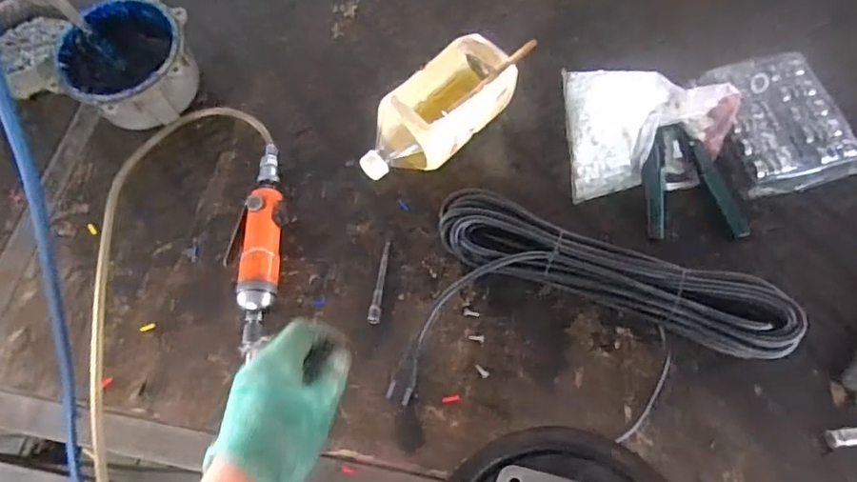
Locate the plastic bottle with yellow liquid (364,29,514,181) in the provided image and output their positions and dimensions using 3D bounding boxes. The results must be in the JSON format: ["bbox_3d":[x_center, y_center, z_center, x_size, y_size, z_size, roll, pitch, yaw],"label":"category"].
[{"bbox_3d":[0.005,-0.147,0.667,0.207,0.083,0.096,-42,72,-16],"label":"plastic bottle with yellow liquid"}]

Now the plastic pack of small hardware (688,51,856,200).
[{"bbox_3d":[0.423,-0.142,0.682,0.142,0.034,0.177,-12,66,-4],"label":"plastic pack of small hardware"}]

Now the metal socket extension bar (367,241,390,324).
[{"bbox_3d":[-0.051,0.044,0.616,0.014,0.009,0.097,8,67,5],"label":"metal socket extension bar"}]

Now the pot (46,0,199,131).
[{"bbox_3d":[-0.360,-0.210,0.692,0.142,0.089,0.147,0,66,1],"label":"pot"}]

